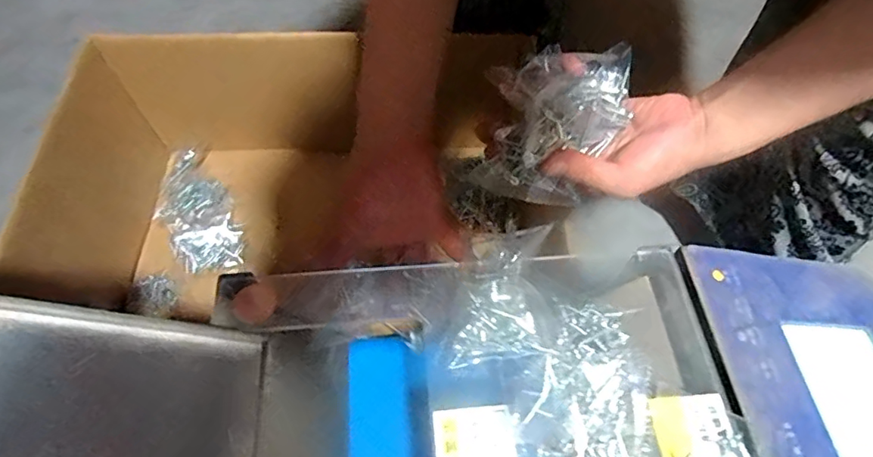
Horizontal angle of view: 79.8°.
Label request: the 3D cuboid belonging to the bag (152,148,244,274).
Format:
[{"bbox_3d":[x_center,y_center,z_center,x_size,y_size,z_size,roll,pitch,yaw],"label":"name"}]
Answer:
[{"bbox_3d":[-0.339,-0.024,0.730,0.097,0.025,0.199,-35,67,-20],"label":"bag"}]

